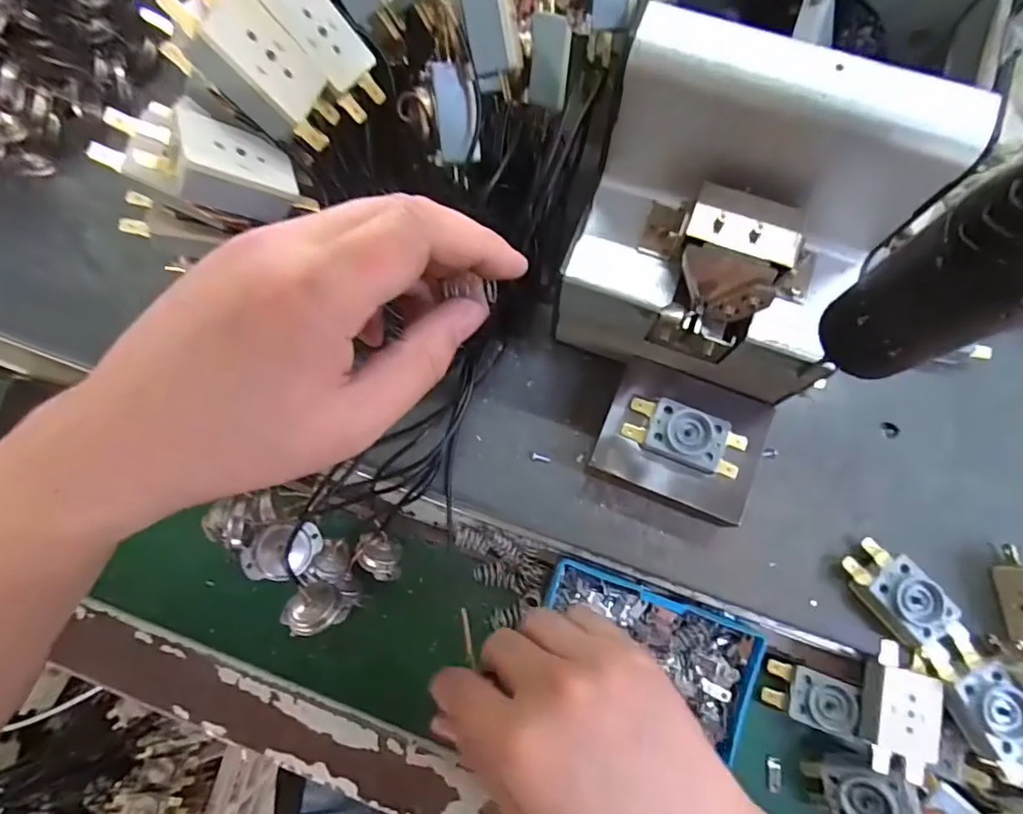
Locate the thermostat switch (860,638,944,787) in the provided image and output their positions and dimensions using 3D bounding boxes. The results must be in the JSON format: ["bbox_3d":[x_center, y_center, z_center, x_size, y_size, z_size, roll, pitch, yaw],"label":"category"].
[{"bbox_3d":[0.192,0.150,0.265,0.029,0.018,0.057,18,79,5],"label":"thermostat switch"}]

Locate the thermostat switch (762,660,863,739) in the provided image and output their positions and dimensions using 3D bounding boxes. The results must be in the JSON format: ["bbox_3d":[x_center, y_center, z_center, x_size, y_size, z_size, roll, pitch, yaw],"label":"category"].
[{"bbox_3d":[0.162,0.156,0.288,0.044,0.014,0.026,13,72,20],"label":"thermostat switch"}]

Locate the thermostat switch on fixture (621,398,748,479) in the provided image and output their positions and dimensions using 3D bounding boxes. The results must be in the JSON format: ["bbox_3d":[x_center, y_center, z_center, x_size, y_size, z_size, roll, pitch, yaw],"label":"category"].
[{"bbox_3d":[0.089,0.015,0.273,0.060,0.012,0.028,20,79,5],"label":"thermostat switch on fixture"}]

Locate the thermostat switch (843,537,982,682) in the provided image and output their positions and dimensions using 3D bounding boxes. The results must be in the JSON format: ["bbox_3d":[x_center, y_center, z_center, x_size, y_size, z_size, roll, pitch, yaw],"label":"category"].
[{"bbox_3d":[0.200,0.102,0.268,0.026,0.022,0.071,-38,80,-6],"label":"thermostat switch"}]

